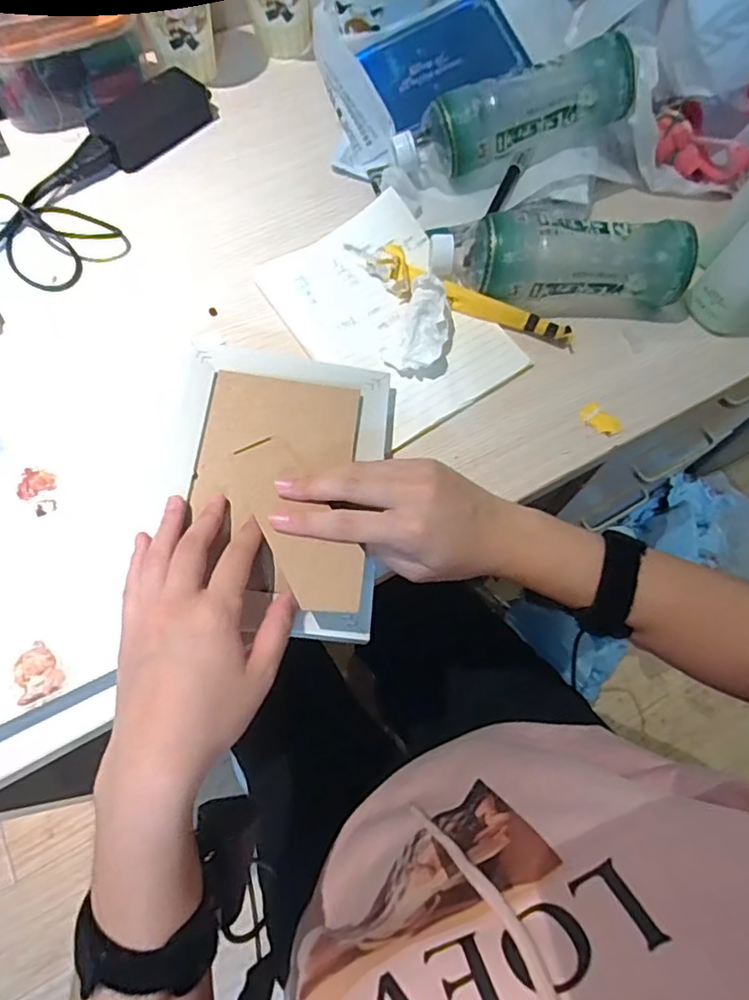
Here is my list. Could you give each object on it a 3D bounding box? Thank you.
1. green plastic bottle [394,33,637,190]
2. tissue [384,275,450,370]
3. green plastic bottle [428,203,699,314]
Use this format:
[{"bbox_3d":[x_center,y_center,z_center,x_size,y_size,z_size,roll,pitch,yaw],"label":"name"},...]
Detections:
[{"bbox_3d":[0.118,-0.326,0.501,0.197,0.068,0.053,-16,69,9],"label":"green plastic bottle"},{"bbox_3d":[0.036,-0.132,0.447,0.044,0.043,0.061,17,68,4],"label":"tissue"},{"bbox_3d":[0.146,-0.187,0.468,0.195,0.067,0.060,4,68,-1],"label":"green plastic bottle"}]

